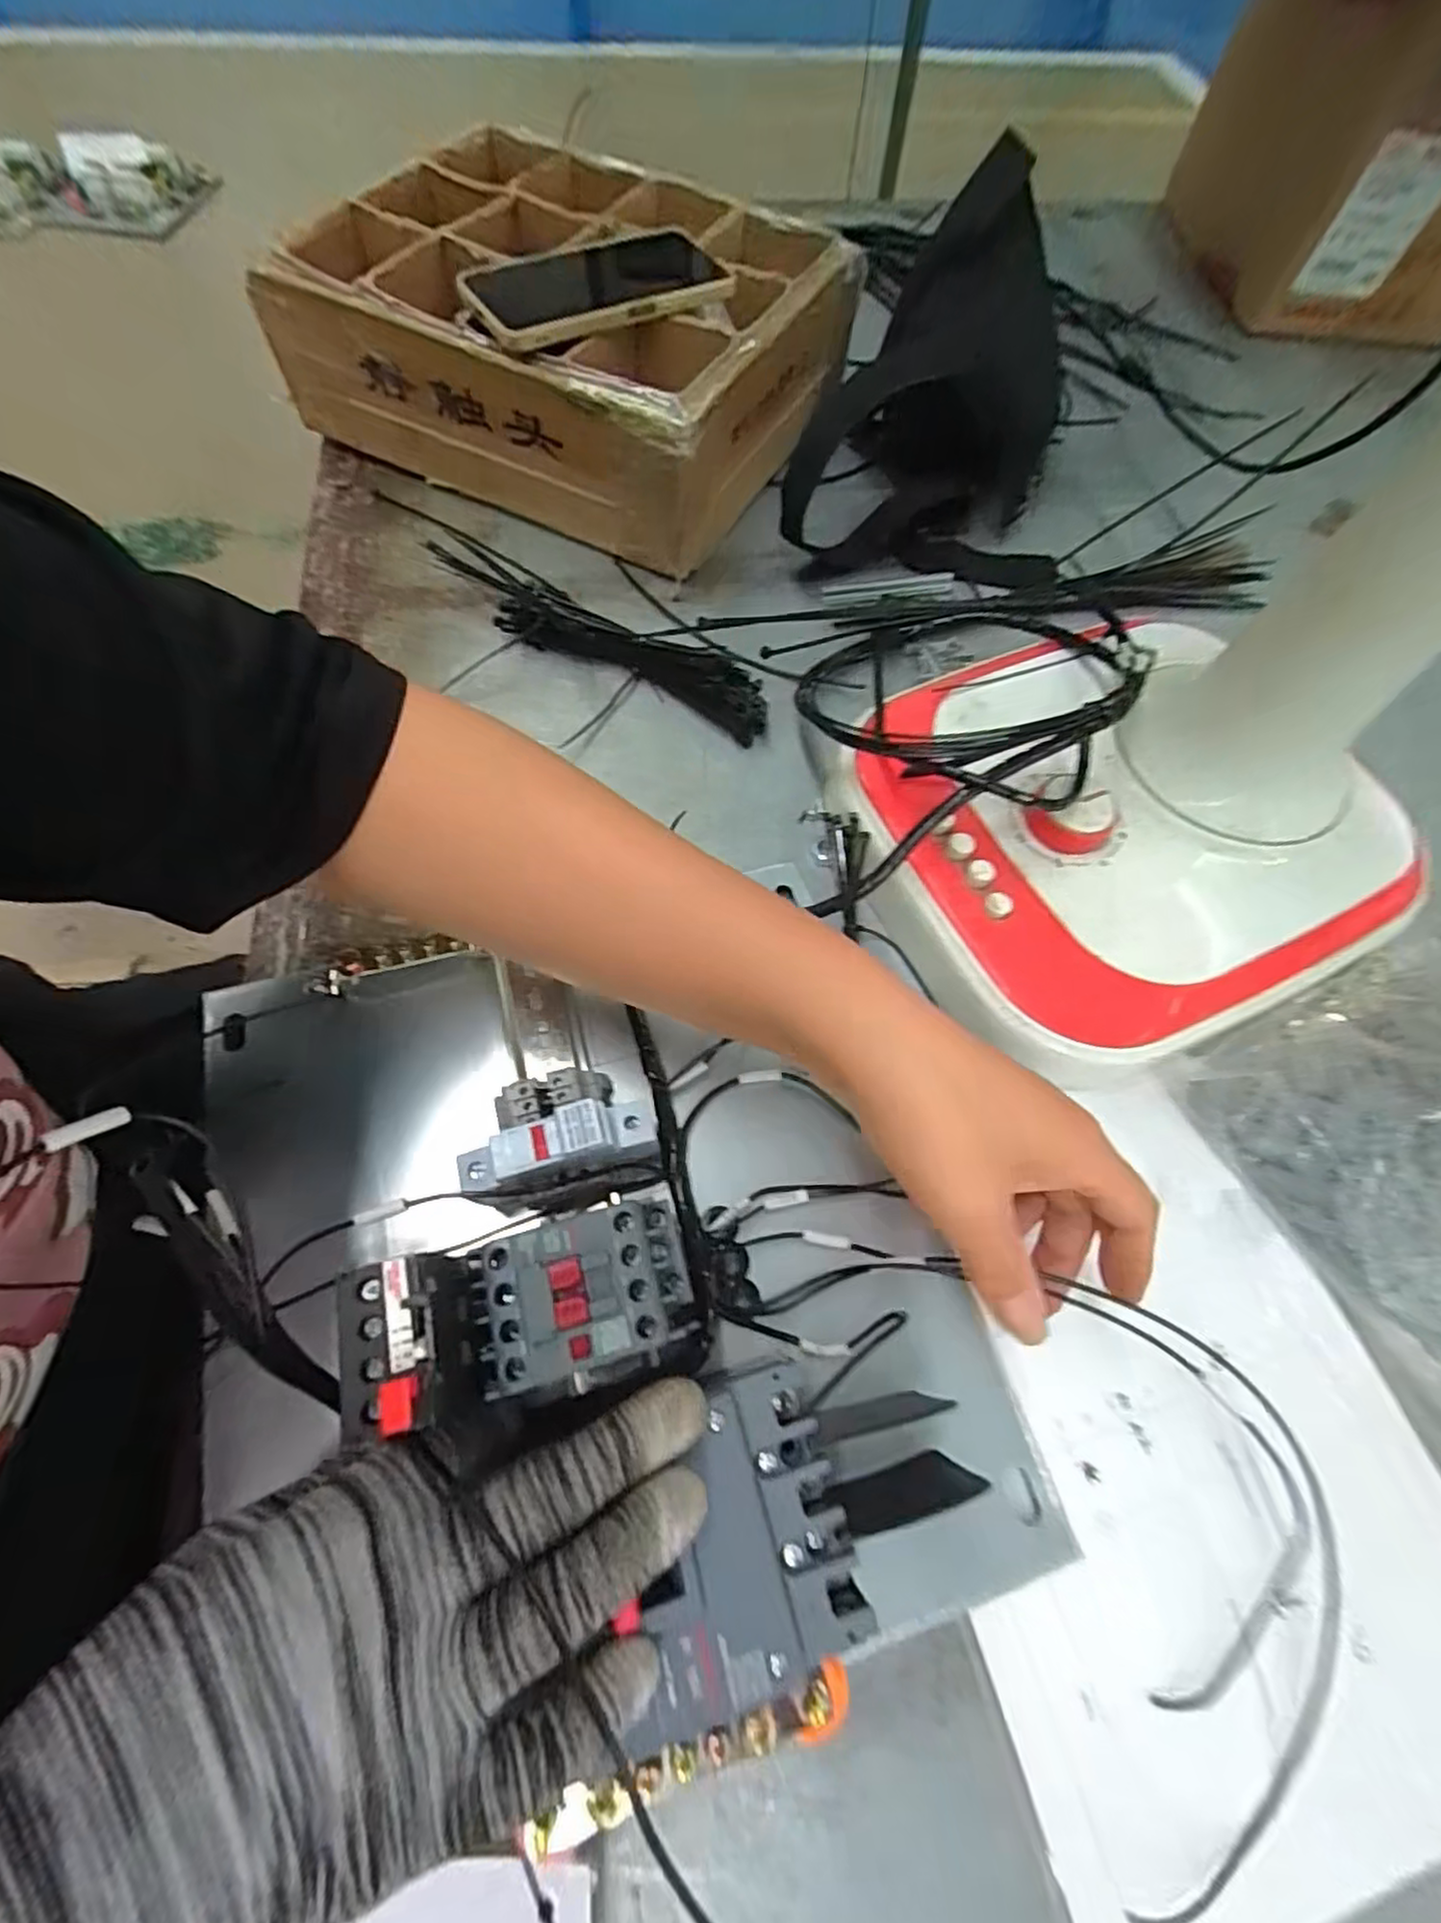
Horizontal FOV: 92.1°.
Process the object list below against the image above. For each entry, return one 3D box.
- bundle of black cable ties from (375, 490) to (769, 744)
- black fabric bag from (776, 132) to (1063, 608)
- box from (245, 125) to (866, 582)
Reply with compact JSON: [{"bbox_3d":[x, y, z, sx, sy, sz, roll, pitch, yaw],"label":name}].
[{"bbox_3d":[-0.113,-0.235,0.466,0.329,0.025,0.055,32,68,12],"label":"bundle of black cable ties"},{"bbox_3d":[0.185,-0.447,0.534,0.199,0.150,0.332,15,65,4],"label":"black fabric bag"},{"bbox_3d":[-0.109,-0.480,0.537,0.342,0.115,0.287,23,66,8],"label":"box"}]

